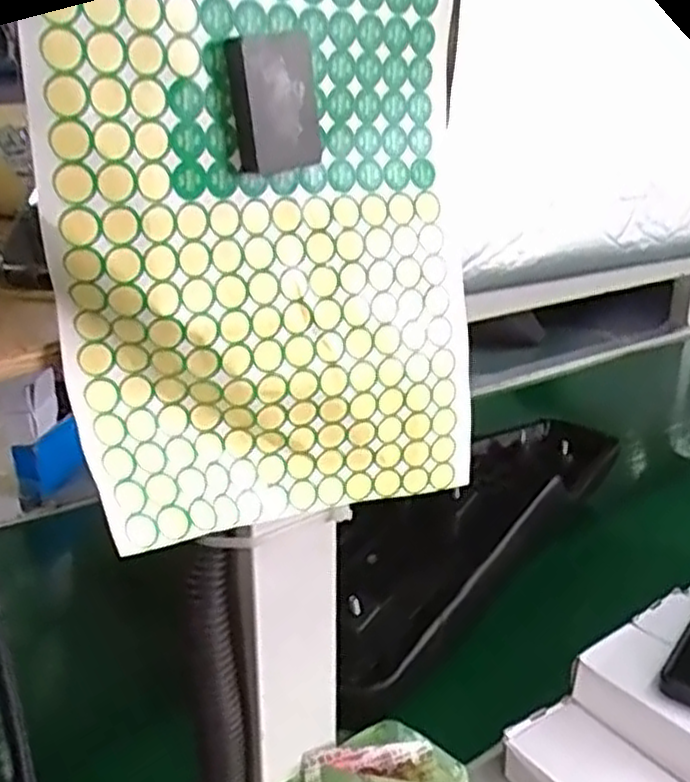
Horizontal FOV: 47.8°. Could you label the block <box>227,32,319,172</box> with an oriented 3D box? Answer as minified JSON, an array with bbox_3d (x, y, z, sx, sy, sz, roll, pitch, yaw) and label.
[{"bbox_3d":[-0.020,-0.089,0.241,0.029,0.040,0.009,-25,28,-34],"label":"block"}]

